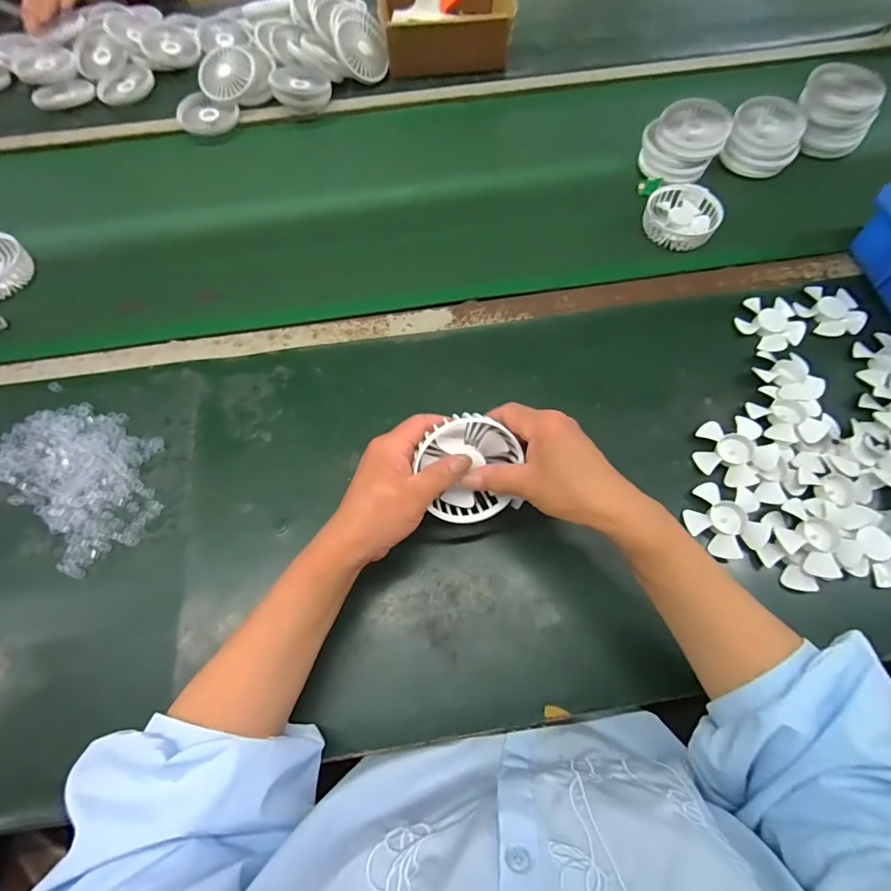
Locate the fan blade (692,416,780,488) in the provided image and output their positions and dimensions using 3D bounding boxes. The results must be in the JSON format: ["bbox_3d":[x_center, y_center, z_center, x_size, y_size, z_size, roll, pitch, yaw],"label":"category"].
[{"bbox_3d":[0.286,0.004,0.458,0.071,0.019,0.069,-1,65,1],"label":"fan blade"}]

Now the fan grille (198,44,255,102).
[{"bbox_3d":[-0.330,-0.560,0.695,0.078,0.014,0.079,0,94,6],"label":"fan grille"}]

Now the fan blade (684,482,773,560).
[{"bbox_3d":[0.263,0.069,0.433,0.066,0.015,0.070,-1,65,1],"label":"fan blade"}]

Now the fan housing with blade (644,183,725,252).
[{"bbox_3d":[0.302,-0.295,0.593,0.087,0.028,0.089,25,68,13],"label":"fan housing with blade"}]

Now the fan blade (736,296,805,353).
[{"bbox_3d":[0.370,-0.141,0.529,0.071,0.009,0.071,-1,65,1],"label":"fan blade"}]

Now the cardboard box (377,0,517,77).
[{"bbox_3d":[0.002,-0.699,0.761,0.203,0.069,0.203,-7,65,-2],"label":"cardboard box"}]

